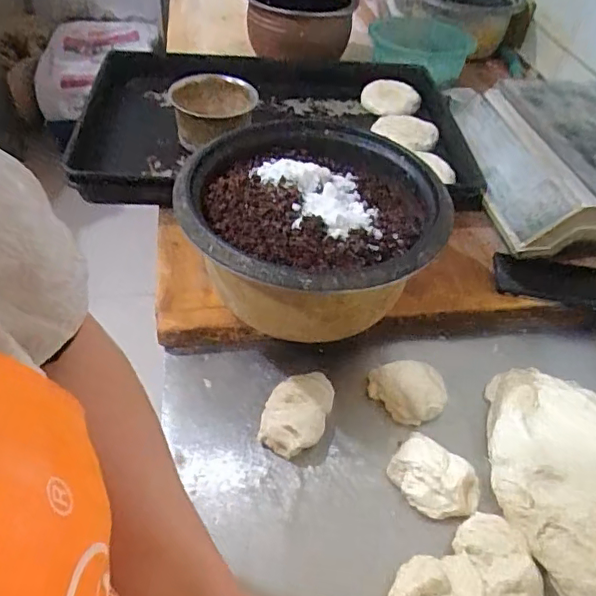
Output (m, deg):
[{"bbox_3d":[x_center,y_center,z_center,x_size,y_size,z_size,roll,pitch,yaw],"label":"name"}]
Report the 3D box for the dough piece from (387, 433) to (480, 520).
[{"bbox_3d":[0.135,0.177,0.548,0.086,0.028,0.061,30,51,23],"label":"dough piece"}]

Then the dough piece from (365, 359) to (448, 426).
[{"bbox_3d":[0.125,0.102,0.620,0.081,0.035,0.069,-10,47,-14],"label":"dough piece"}]

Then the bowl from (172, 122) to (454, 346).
[{"bbox_3d":[0.009,-0.090,0.666,0.301,0.125,0.323,7,45,2],"label":"bowl"}]

